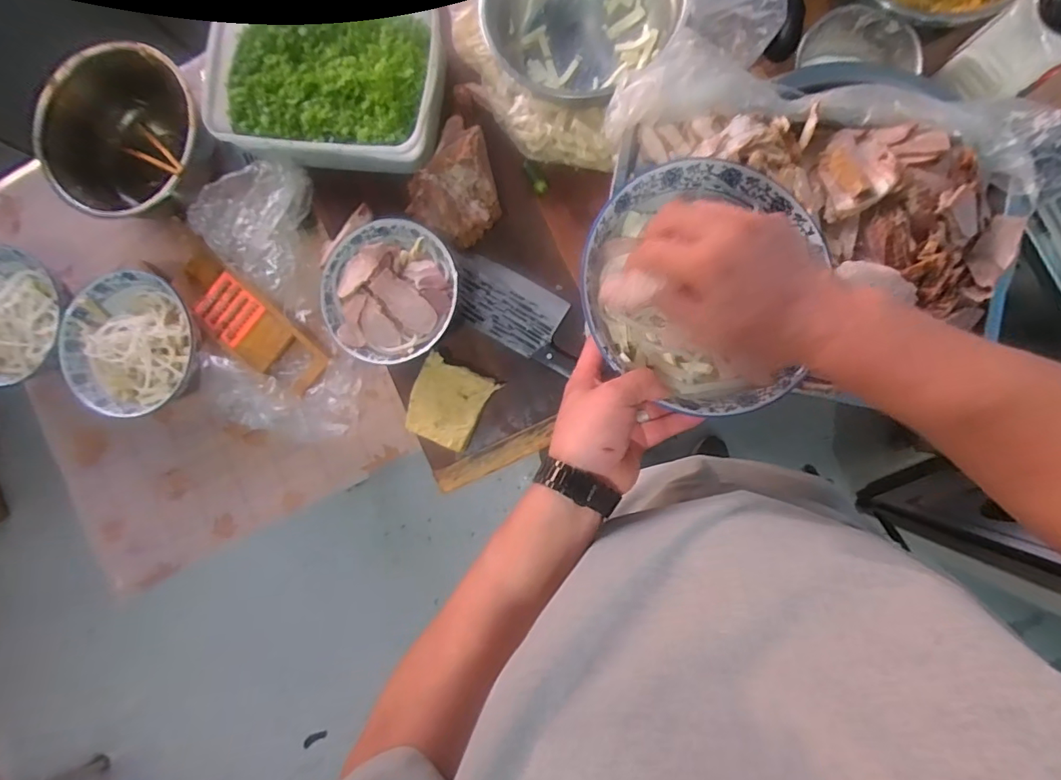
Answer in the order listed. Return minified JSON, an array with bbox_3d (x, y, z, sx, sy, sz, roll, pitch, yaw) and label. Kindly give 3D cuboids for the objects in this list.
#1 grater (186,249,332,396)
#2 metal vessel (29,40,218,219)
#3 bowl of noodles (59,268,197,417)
[{"bbox_3d":[-0.433,-0.102,0.781,0.292,0.028,0.096,38,92,9],"label":"grater"},{"bbox_3d":[-0.593,-0.373,0.776,0.246,0.122,0.235,-1,86,8],"label":"metal vessel"},{"bbox_3d":[-0.597,-0.071,0.774,0.201,0.074,0.206,-1,86,8],"label":"bowl of noodles"}]

